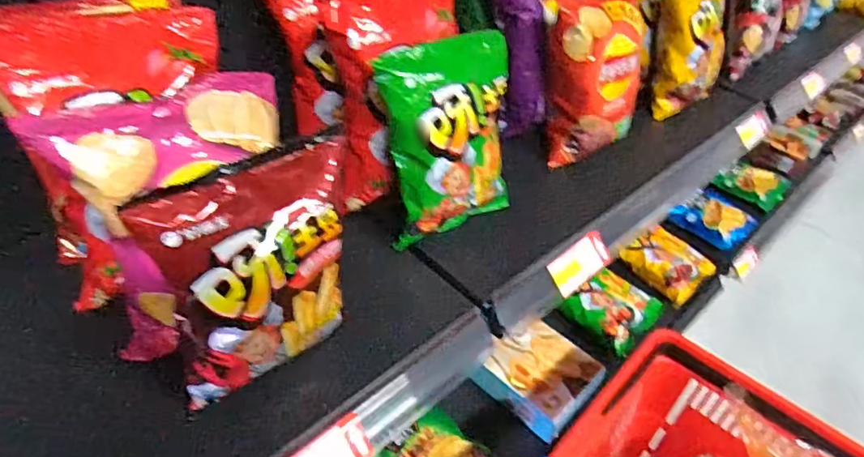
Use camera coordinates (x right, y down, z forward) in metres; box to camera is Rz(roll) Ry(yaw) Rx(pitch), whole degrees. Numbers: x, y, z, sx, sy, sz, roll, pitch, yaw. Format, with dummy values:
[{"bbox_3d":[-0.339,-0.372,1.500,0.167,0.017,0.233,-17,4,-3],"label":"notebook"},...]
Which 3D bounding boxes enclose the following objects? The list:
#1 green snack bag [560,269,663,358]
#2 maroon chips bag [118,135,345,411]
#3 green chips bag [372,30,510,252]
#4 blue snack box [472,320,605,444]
[{"bbox_3d":[0.310,0.128,0.936,0.128,0.052,0.132,35,48,30],"label":"green snack bag"},{"bbox_3d":[-0.123,0.029,0.400,0.147,0.163,0.063,-28,51,-34],"label":"maroon chips bag"},{"bbox_3d":[0.021,-0.084,0.550,0.143,0.197,0.059,-16,29,-19],"label":"green chips bag"},{"bbox_3d":[0.163,0.219,0.821,0.145,0.059,0.143,-30,52,-34],"label":"blue snack box"}]

